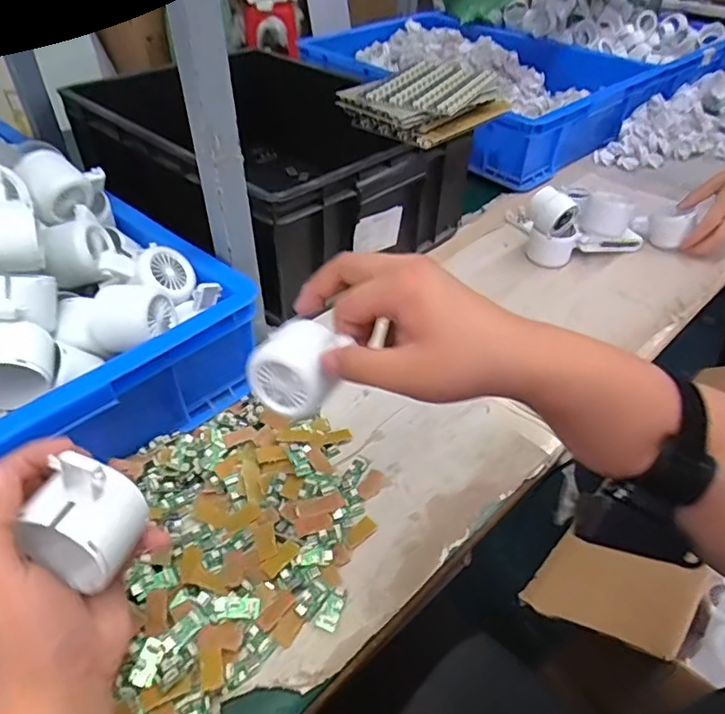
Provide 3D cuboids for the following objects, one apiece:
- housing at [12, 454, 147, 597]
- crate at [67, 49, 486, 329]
[{"bbox_3d":[-0.153,0.084,0.315,0.059,0.078,0.047,15,43,15],"label":"housing"},{"bbox_3d":[-0.127,-0.272,0.824,0.410,0.188,0.480,-33,52,-32],"label":"crate"}]

